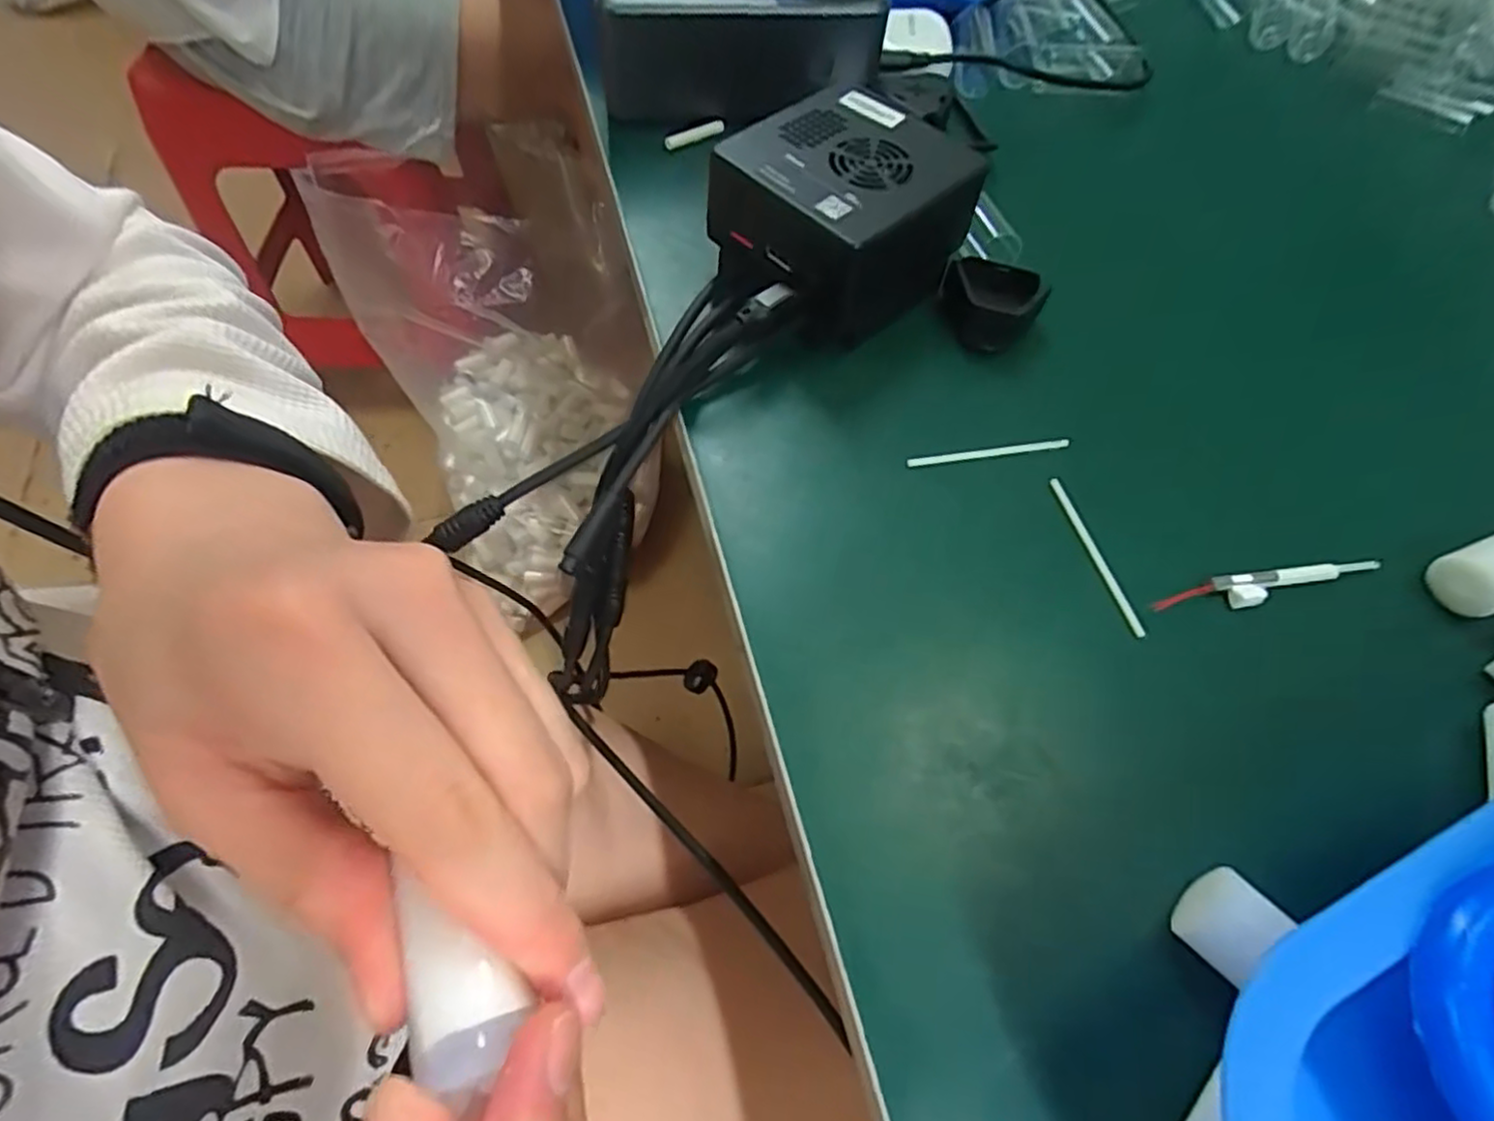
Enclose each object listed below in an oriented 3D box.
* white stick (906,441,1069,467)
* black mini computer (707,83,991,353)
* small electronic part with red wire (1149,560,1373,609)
[{"bbox_3d":[0.086,-0.038,0.250,0.060,0.004,0.004,-8,62,-7],"label":"white stick"},{"bbox_3d":[0.037,-0.131,0.272,0.086,0.053,0.077,-37,69,-21],"label":"black mini computer"},{"bbox_3d":[0.171,0.008,0.227,0.077,0.007,0.010,-7,61,-7],"label":"small electronic part with red wire"}]

